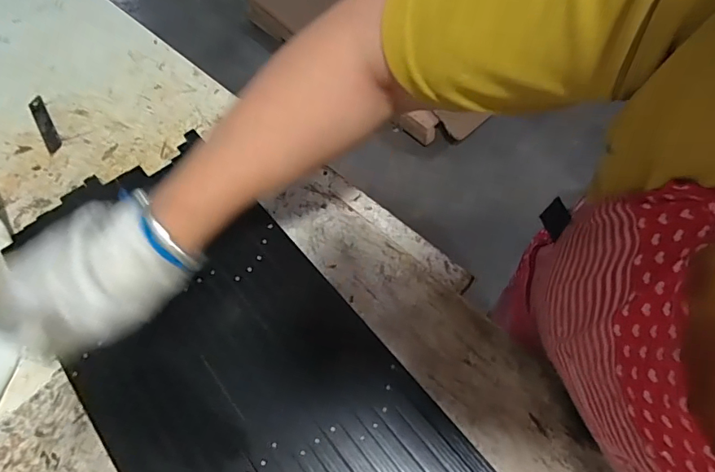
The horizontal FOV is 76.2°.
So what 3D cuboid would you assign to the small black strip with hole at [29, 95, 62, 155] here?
[{"bbox_3d":[-0.376,-0.136,0.547,0.018,0.004,0.096,-31,65,-16],"label":"small black strip with hole"}]

